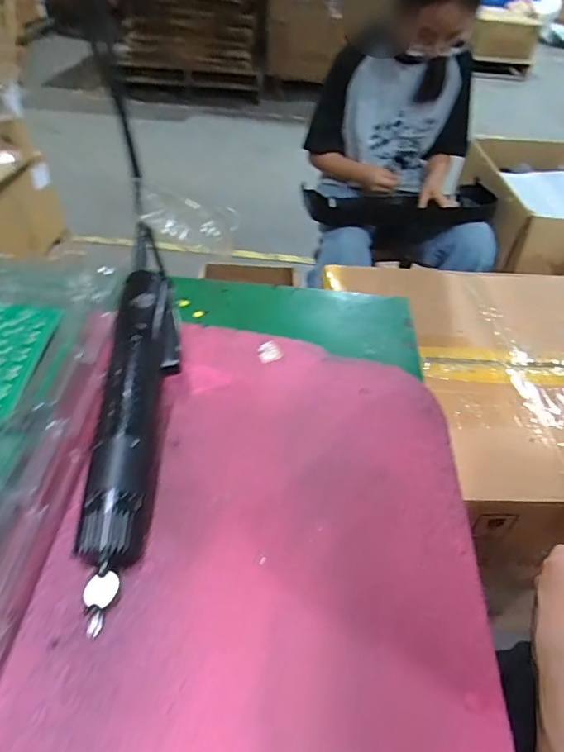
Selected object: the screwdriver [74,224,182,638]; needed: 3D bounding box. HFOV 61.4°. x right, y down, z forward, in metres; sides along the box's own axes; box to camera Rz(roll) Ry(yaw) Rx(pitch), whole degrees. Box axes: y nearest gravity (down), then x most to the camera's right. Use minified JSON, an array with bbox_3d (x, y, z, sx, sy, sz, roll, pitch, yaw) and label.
[{"bbox_3d":[-0.088,0.012,0.295,0.036,0.033,0.244,1,59,-5],"label":"screwdriver"}]

